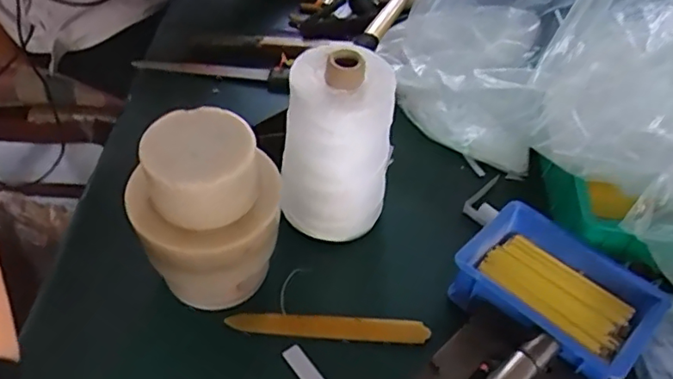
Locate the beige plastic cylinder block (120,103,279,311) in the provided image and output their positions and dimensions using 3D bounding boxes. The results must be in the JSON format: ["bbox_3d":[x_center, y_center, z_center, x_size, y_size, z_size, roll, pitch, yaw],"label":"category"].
[{"bbox_3d":[-0.097,0.026,0.454,0.107,0.150,0.090,-7,50,-10],"label":"beige plastic cylinder block"}]

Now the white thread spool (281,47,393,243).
[{"bbox_3d":[0.001,-0.034,0.499,0.086,0.166,0.078,9,49,6],"label":"white thread spool"}]

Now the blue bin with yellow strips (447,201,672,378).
[{"bbox_3d":[0.176,0.085,0.476,0.146,0.052,0.105,32,55,24],"label":"blue bin with yellow strips"}]

